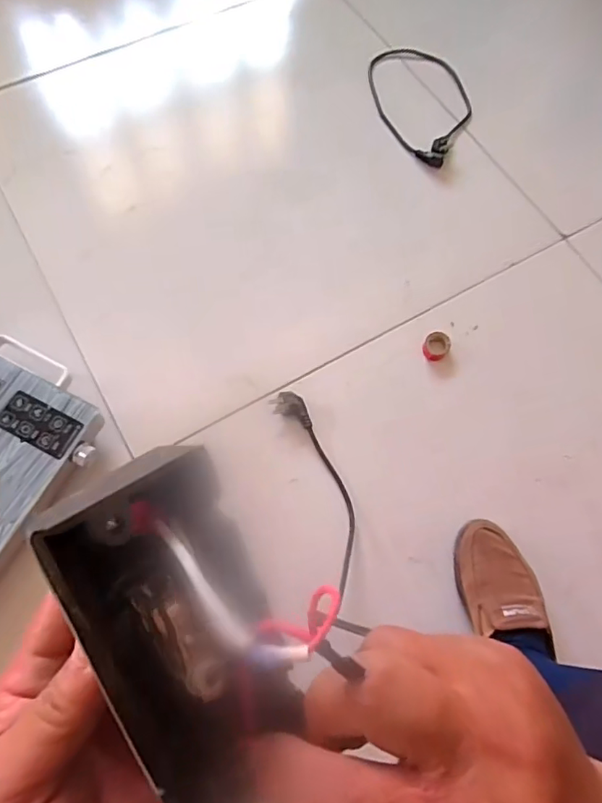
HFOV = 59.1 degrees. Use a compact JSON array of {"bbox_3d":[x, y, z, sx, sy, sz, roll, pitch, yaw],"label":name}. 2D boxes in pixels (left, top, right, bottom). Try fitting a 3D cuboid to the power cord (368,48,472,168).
[{"bbox_3d":[0.238,-0.563,0.993,0.185,0.022,0.296,-9,71,-5],"label":"power cord"}]

